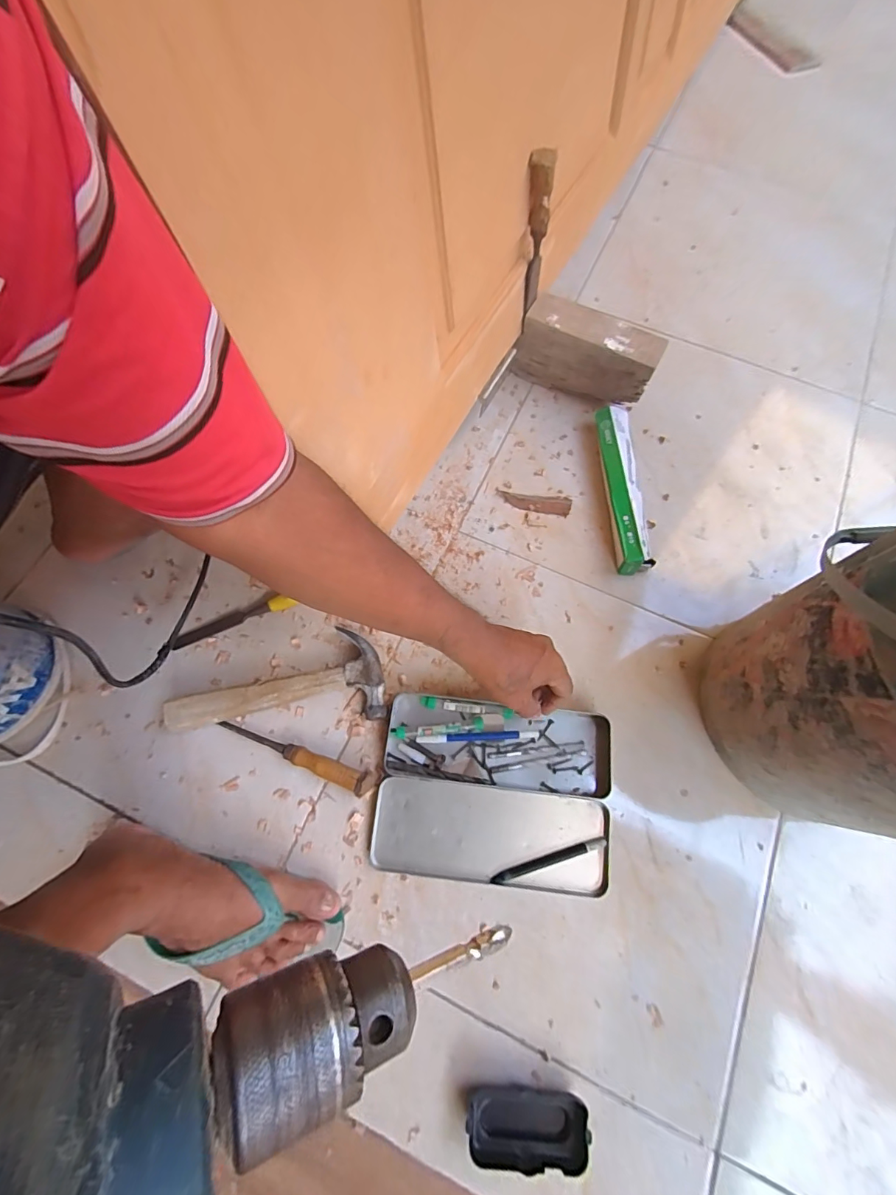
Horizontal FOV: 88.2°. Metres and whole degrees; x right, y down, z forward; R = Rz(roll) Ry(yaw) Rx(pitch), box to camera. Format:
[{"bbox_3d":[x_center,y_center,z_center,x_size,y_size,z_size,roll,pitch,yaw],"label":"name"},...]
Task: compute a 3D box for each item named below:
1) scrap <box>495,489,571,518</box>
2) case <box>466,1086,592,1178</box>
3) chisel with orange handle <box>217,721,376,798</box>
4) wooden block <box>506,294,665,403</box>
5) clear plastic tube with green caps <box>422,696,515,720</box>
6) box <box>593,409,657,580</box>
[{"bbox_3d":[0.125,-0.137,0.675,0.107,0.005,0.031,7,70,2],"label":"scrap"},{"bbox_3d":[0.074,0.495,0.432,0.108,0.031,0.047,3,70,1],"label":"case"},{"bbox_3d":[-0.178,0.187,0.543,0.199,0.025,0.025,16,72,15],"label":"chisel with orange handle"},{"bbox_3d":[0.205,-0.358,0.693,0.194,0.115,0.063,27,72,8],"label":"wooden block"},{"bbox_3d":[0.023,0.135,0.567,0.111,0.013,0.012,8,70,3],"label":"clear plastic tube with green caps"},{"bbox_3d":[0.249,-0.157,0.659,0.055,0.043,0.251,-1,71,-1],"label":"box"}]

